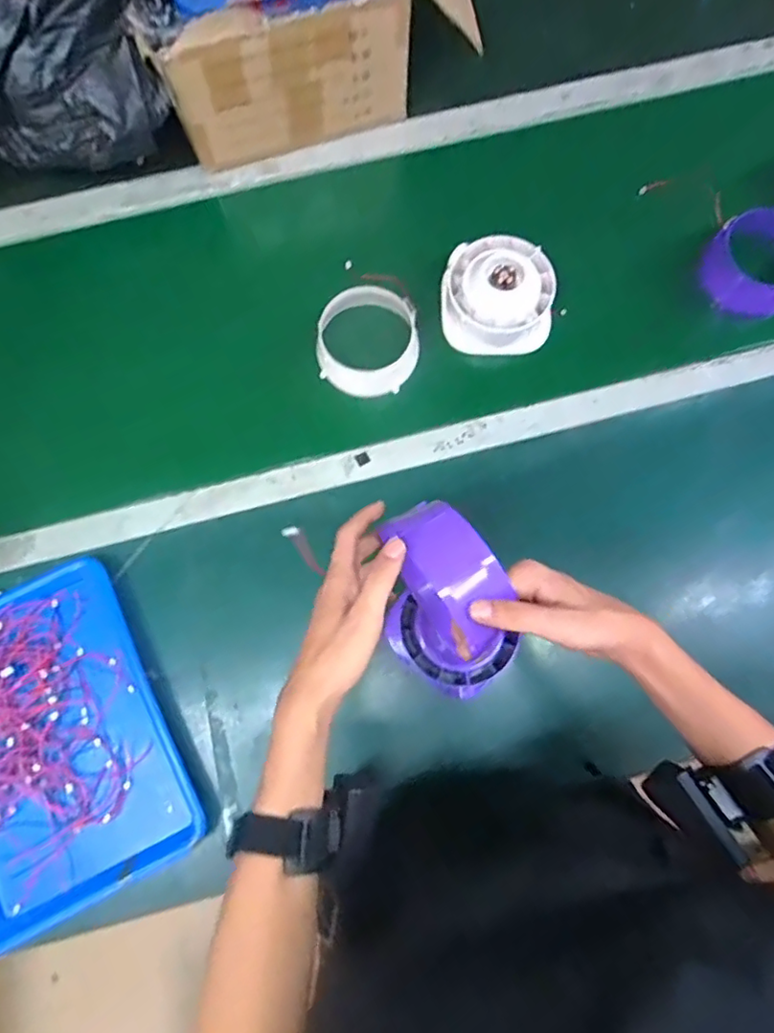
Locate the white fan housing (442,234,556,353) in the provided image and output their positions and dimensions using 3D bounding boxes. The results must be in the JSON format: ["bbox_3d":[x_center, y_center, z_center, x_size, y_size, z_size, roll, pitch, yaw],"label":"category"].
[{"bbox_3d":[0.138,-0.279,0.731,0.130,0.067,0.129,3,78,1],"label":"white fan housing"}]

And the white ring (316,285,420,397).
[{"bbox_3d":[-0.023,-0.213,0.715,0.122,0.050,0.118,0,78,0],"label":"white ring"}]

